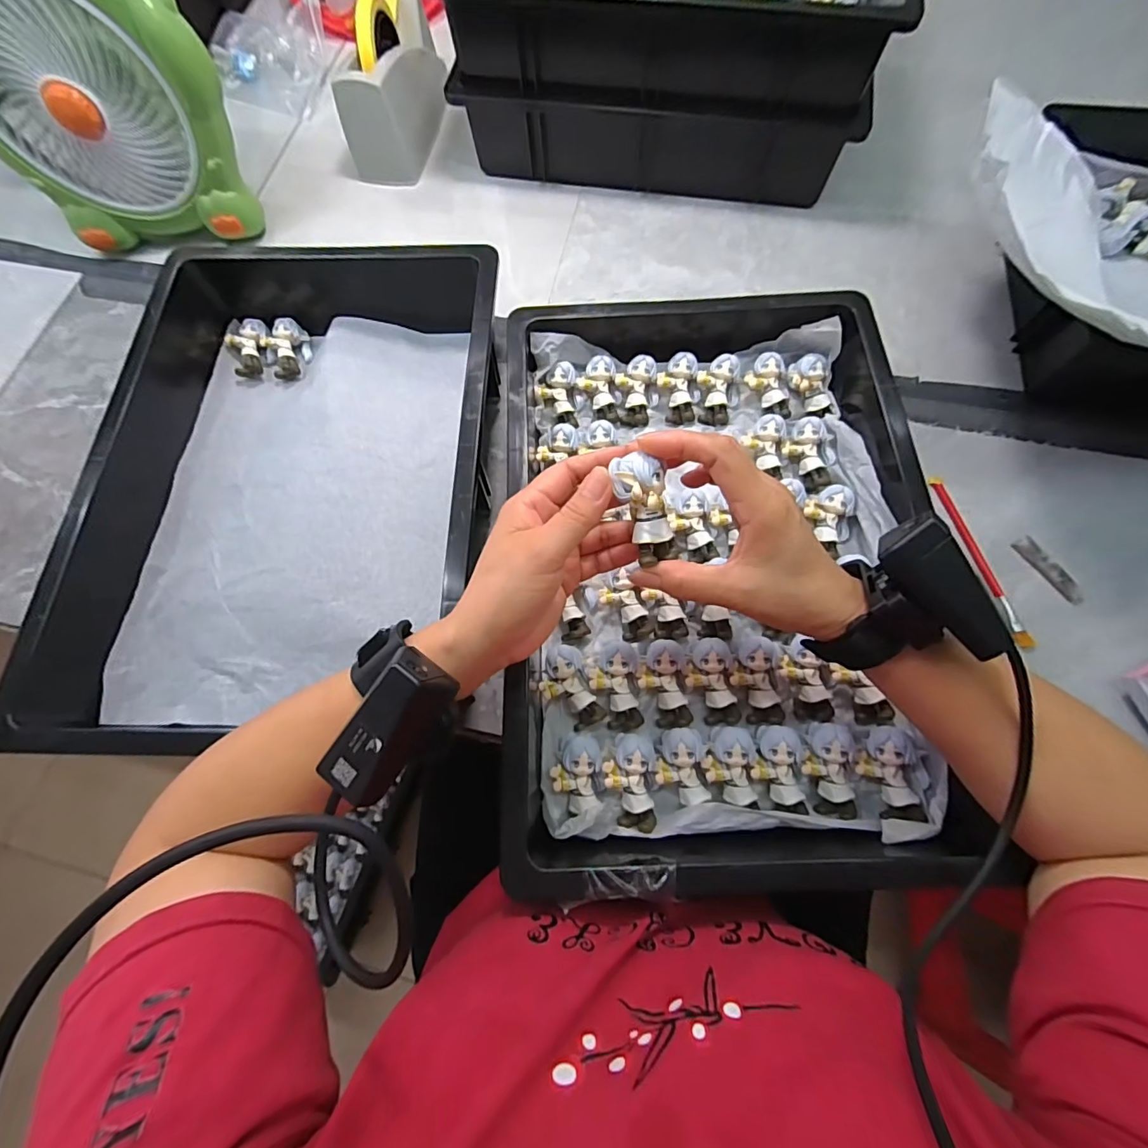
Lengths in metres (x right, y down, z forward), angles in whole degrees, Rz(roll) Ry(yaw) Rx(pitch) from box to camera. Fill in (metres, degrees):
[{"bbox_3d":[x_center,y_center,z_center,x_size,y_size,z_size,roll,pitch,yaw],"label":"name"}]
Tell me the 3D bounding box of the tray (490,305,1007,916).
[{"bbox_3d":[0.107,-0.020,0.391,0.311,0.070,0.471,-2,71,1],"label":"tray"}]

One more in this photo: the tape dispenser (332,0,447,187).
[{"bbox_3d":[-0.230,-0.623,0.619,0.092,0.115,0.205,3,71,3],"label":"tape dispenser"}]

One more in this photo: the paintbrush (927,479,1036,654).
[{"bbox_3d":[0.365,-0.015,0.444,0.009,0.008,0.168,-13,71,-2],"label":"paintbrush"}]

